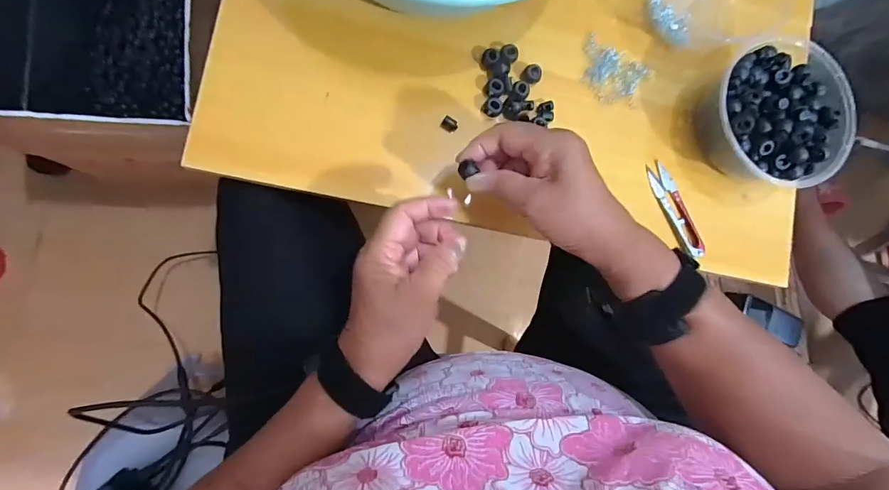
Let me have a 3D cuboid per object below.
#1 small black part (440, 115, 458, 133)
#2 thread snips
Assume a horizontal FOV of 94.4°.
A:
[{"bbox_3d":[0.005,-0.112,0.382,0.015,0.007,0.012,31,82,-6],"label":"small black part"},{"bbox_3d":[0.235,-0.036,0.415,0.023,0.011,0.101,-25,90,-10],"label":"thread snips"}]

